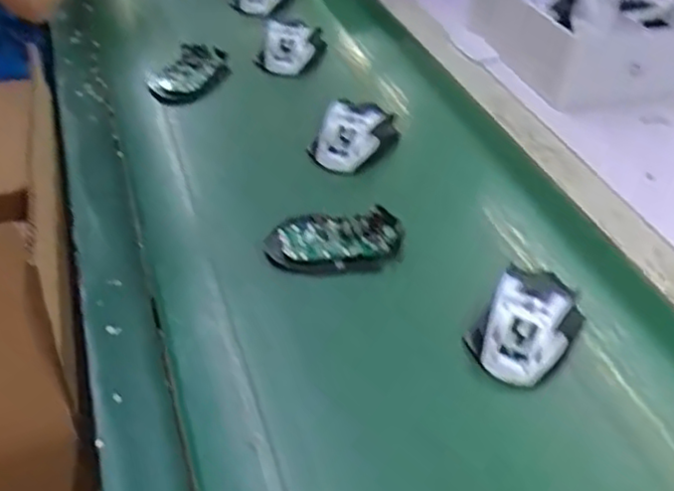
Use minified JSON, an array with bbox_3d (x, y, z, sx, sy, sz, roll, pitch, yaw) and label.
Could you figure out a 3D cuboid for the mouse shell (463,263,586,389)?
[{"bbox_3d":[0.145,0.059,0.537,0.065,0.043,0.093,23,44,22],"label":"mouse shell"}]

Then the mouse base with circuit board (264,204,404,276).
[{"bbox_3d":[-0.002,-0.003,0.616,0.114,0.019,0.068,1,40,-2],"label":"mouse base with circuit board"}]

